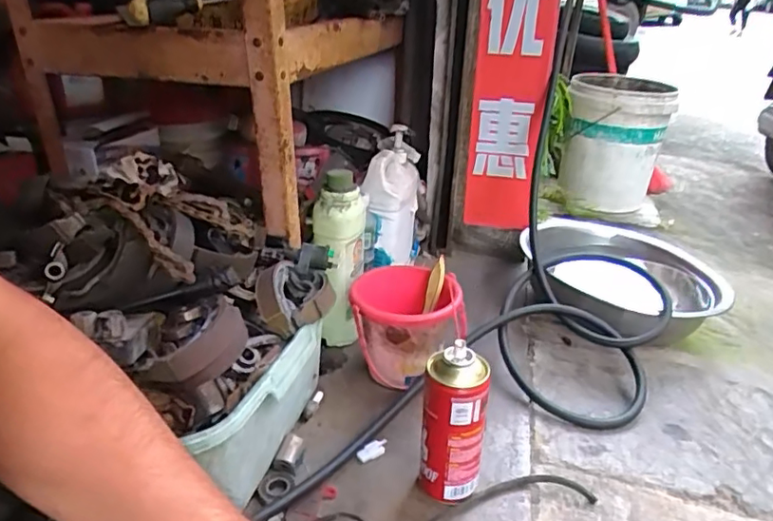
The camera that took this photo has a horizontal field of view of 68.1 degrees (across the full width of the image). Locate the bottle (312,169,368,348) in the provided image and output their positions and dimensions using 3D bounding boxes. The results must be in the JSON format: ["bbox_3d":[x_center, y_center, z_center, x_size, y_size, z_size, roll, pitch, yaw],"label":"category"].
[{"bbox_3d":[-0.066,0.003,0.836,0.060,0.261,0.069,15,29,27],"label":"bottle"}]

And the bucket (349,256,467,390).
[{"bbox_3d":[0.029,0.092,0.794,0.152,0.121,0.134,3,25,4],"label":"bucket"}]

